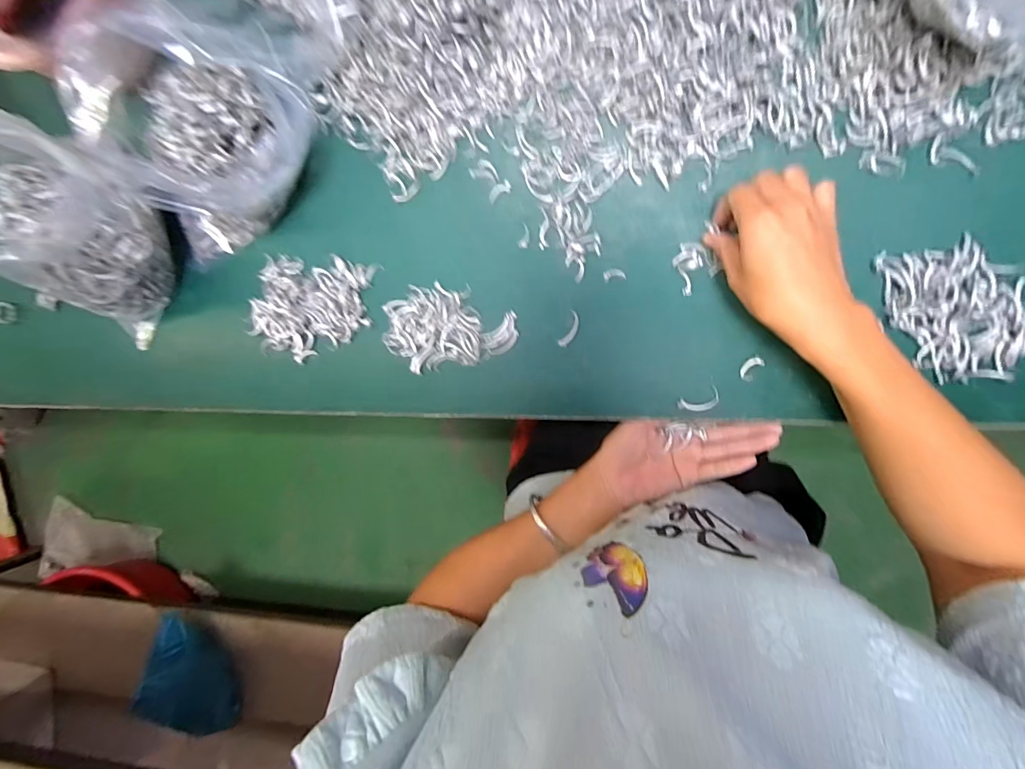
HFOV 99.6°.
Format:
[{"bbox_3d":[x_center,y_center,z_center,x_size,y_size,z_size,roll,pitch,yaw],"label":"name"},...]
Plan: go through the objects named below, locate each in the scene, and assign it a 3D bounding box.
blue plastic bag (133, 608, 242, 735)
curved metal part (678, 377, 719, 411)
[{"bbox_3d":[-0.714,0.643,0.932,0.084,0.181,0.286,-12,91,8],"label":"blue plastic bag"},{"bbox_3d":[0.153,0.013,0.352,0.034,0.004,0.020,-32,88,9],"label":"curved metal part"}]

